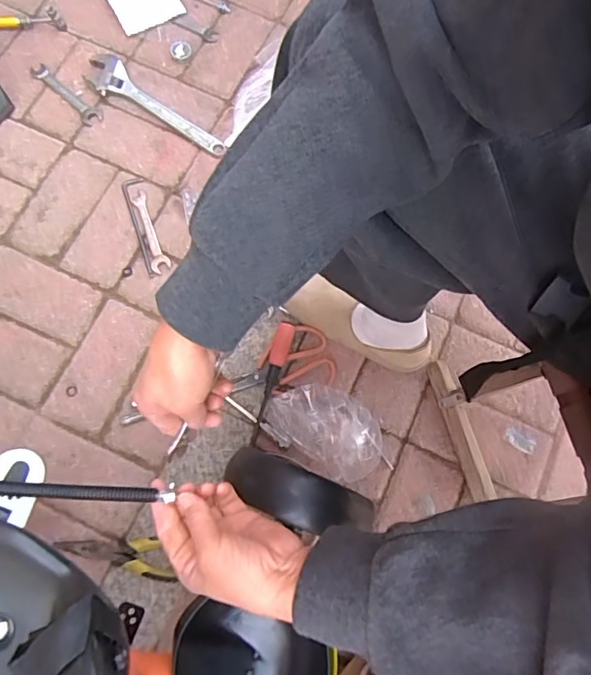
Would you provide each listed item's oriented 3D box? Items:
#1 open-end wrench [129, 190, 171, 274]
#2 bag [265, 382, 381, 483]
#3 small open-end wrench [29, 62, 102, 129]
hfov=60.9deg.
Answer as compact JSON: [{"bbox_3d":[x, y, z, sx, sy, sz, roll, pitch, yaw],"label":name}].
[{"bbox_3d":[-0.235,-0.170,0.806,0.029,0.007,0.143,-22,80,-1],"label":"open-end wrench"},{"bbox_3d":[0.044,0.129,0.717,0.164,0.047,0.113,42,76,10],"label":"bag"},{"bbox_3d":[-0.395,-0.417,0.862,0.152,0.008,0.034,41,92,4],"label":"small open-end wrench"}]

